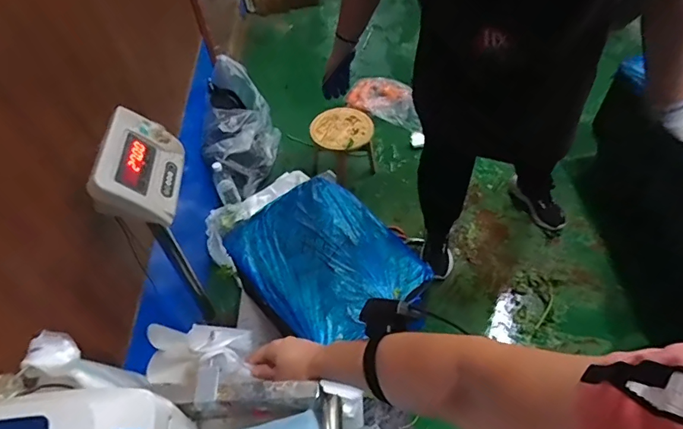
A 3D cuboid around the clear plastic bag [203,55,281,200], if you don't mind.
[{"bbox_3d":[-0.380,-0.341,1.770,0.222,0.327,0.432,-7,52,0],"label":"clear plastic bag"}]

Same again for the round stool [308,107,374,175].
[{"bbox_3d":[0.009,-0.271,1.757,0.227,0.212,0.221,-3,52,3],"label":"round stool"}]

